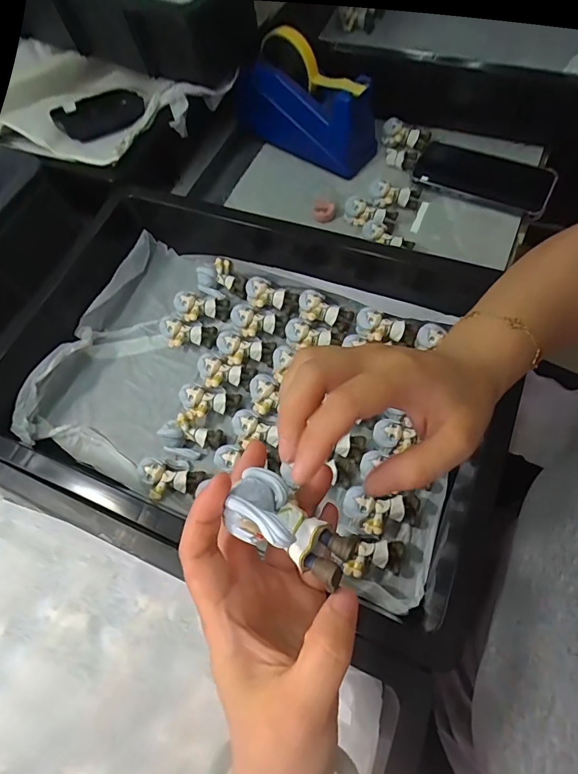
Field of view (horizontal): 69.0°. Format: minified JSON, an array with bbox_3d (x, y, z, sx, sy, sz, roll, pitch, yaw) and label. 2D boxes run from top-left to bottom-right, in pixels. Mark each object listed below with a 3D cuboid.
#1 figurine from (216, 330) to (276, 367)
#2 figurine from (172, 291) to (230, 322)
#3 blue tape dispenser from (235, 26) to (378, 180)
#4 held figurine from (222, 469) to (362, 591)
[{"bbox_3d":[-0.046,-0.038,0.442,0.062,0.017,0.032,14,65,-3],"label":"figurine"},{"bbox_3d":[-0.099,-0.091,0.478,0.063,0.020,0.039,9,64,-6],"label":"figurine"},{"bbox_3d":[0.019,-0.376,0.548,0.196,0.125,0.067,32,69,17],"label":"blue tape dispenser"},{"bbox_3d":[-0.002,0.059,0.179,0.058,0.025,0.029,36,71,19],"label":"held figurine"}]

